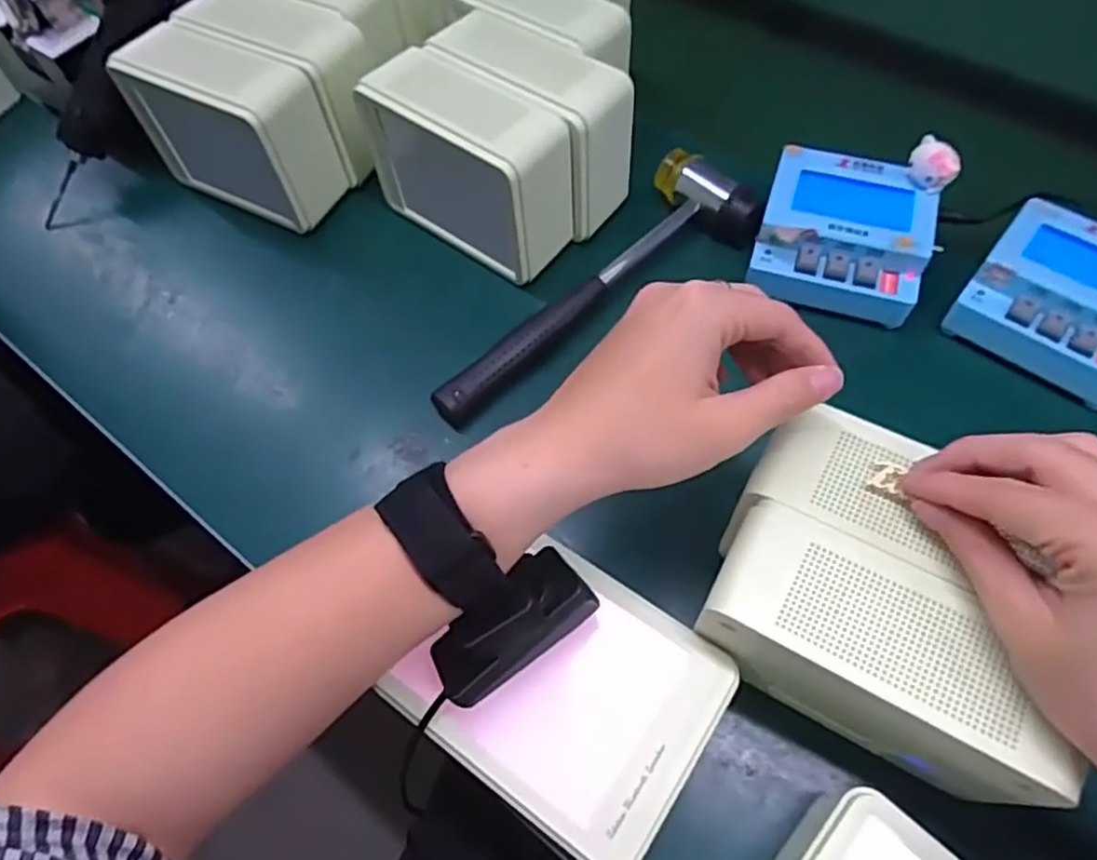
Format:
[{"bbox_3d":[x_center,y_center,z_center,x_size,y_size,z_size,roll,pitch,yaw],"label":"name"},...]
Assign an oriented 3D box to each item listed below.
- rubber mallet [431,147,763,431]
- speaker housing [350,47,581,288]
[{"bbox_3d":[0.026,-0.095,0.454,0.252,0.031,0.079,-36,65,-15],"label":"rubber mallet"},{"bbox_3d":[-0.053,-0.178,0.460,0.135,0.098,0.060,37,69,21],"label":"speaker housing"}]

